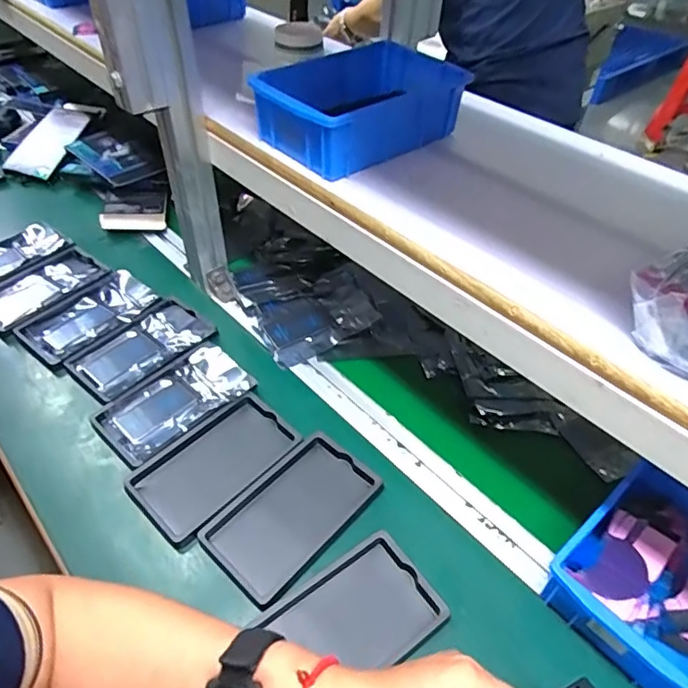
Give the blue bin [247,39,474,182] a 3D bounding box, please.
[{"bbox_3d":[0.017,-0.242,0.559,0.189,0.061,0.130,-31,54,-29],"label":"blue bin"}]

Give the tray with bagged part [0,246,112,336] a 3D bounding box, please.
[{"bbox_3d":[-0.409,-0.074,0.742,0.092,0.021,0.155,30,51,25],"label":"tray with bagged part"}]

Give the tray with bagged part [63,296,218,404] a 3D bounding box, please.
[{"bbox_3d":[-0.245,0.004,0.669,0.094,0.014,0.158,35,53,28],"label":"tray with bagged part"}]

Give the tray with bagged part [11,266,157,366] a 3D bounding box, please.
[{"bbox_3d":[-0.328,-0.039,0.704,0.102,0.024,0.155,32,52,27],"label":"tray with bagged part"}]

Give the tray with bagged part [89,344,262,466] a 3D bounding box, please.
[{"bbox_3d":[-0.188,0.061,0.608,0.158,0.019,0.095,-33,55,-30],"label":"tray with bagged part"}]

